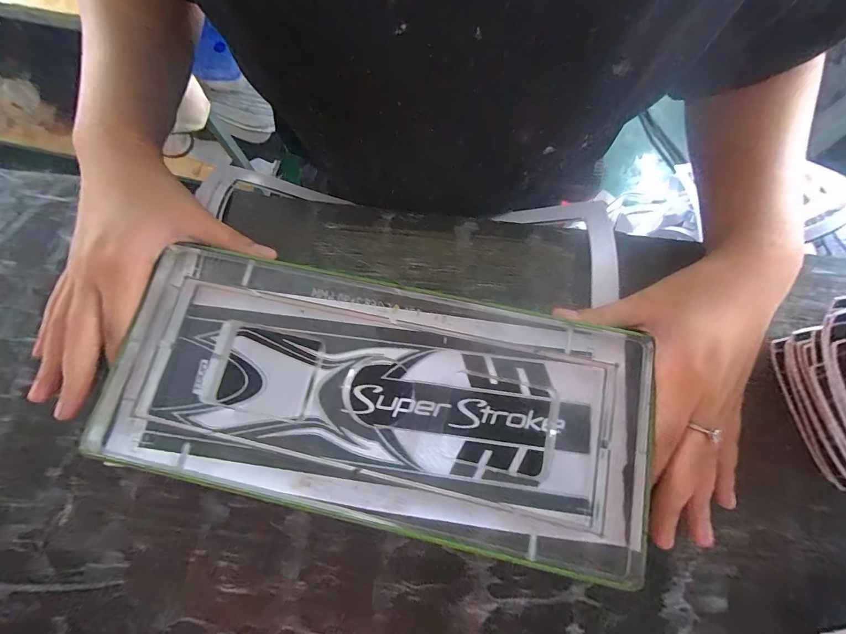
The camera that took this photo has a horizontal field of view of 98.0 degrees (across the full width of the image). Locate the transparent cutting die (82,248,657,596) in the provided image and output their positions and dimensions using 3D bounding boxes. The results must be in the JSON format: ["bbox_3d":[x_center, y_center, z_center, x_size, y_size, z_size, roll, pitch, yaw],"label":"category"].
[{"bbox_3d":[-0.028,0.046,0.226,0.307,0.028,0.143,12,76,4],"label":"transparent cutting die"}]

